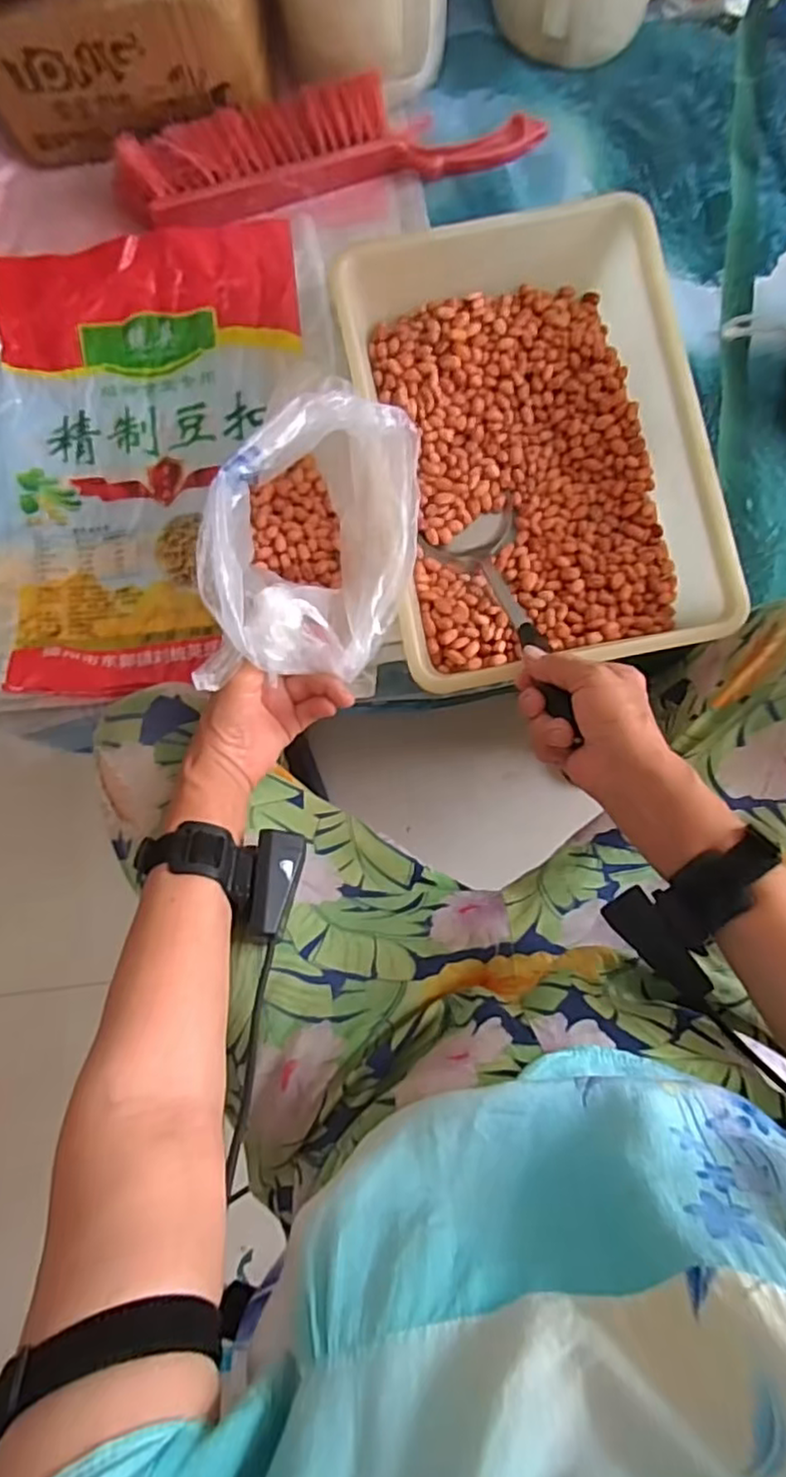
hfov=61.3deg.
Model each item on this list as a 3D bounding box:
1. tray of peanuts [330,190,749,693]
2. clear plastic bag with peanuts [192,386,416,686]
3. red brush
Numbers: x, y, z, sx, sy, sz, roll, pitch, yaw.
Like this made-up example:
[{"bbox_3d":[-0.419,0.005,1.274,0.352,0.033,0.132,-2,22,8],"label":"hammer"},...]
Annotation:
[{"bbox_3d":[0.113,-0.247,0.572,0.260,0.087,0.385,-11,85,1],"label":"tray of peanuts"},{"bbox_3d":[-0.055,-0.138,0.507,0.135,0.160,0.209,3,85,2],"label":"clear plastic bag with peanuts"},{"bbox_3d":[-0.062,-0.552,0.622,0.384,0.054,0.078,-12,85,0],"label":"red brush"}]

